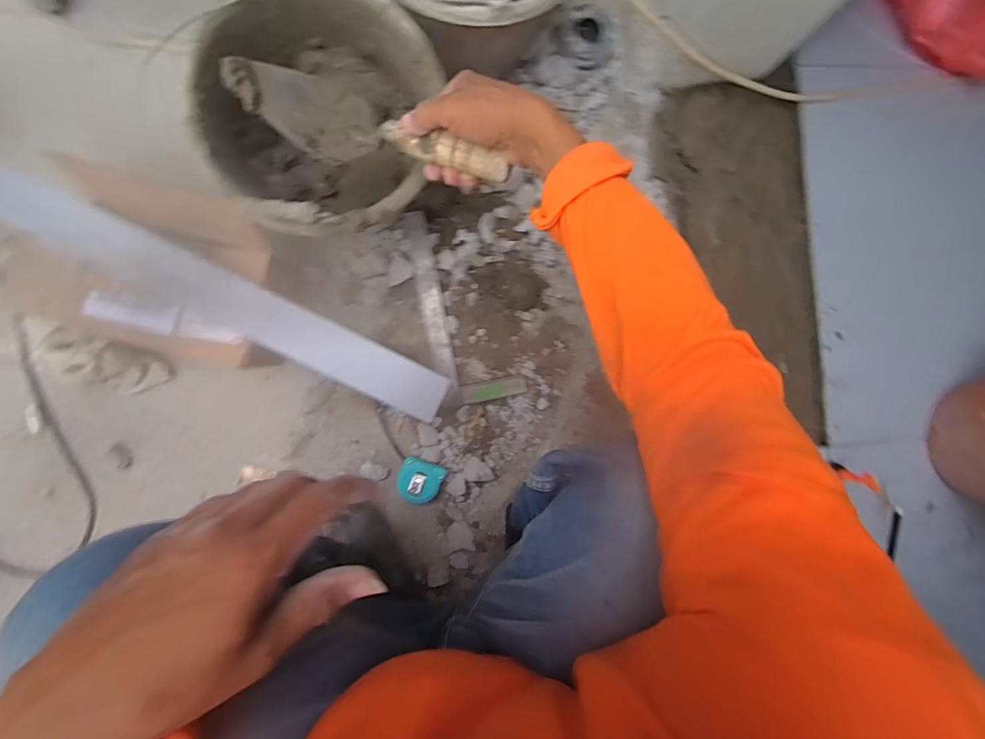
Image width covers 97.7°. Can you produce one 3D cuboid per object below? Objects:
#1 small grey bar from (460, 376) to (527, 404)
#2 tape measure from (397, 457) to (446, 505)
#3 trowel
[{"bbox_3d":[0.003,0.031,0.669,0.101,0.012,0.029,-11,90,-5],"label":"small grey bar"},{"bbox_3d":[-0.110,0.169,0.649,0.065,0.040,0.062,21,88,-4],"label":"tape measure"},{"bbox_3d":[-0.118,-0.243,0.430,0.279,0.065,0.077,21,88,8],"label":"trowel"}]

